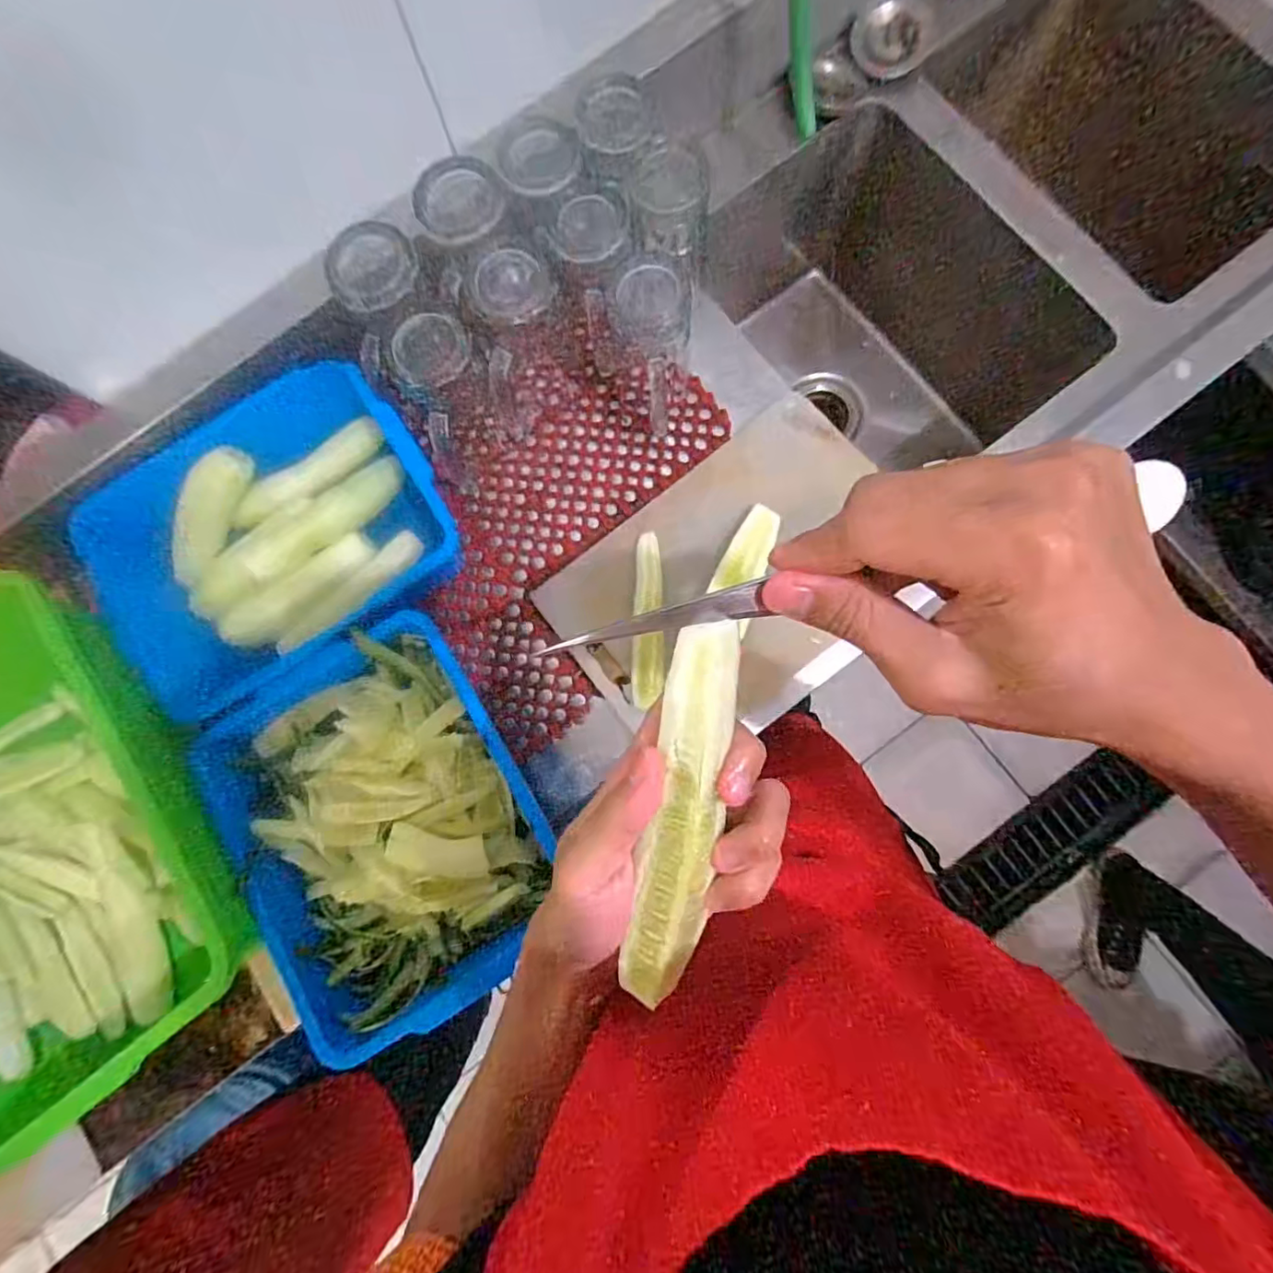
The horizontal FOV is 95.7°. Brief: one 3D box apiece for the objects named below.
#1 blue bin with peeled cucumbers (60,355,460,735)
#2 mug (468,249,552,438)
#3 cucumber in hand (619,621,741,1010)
[{"bbox_3d":[-0.337,-0.097,0.553,0.301,0.085,0.268,-32,82,-2],"label":"blue bin with peeled cucumbers"},{"bbox_3d":[-0.111,-0.271,0.561,0.064,0.149,0.105,7,82,4],"label":"mug"},{"bbox_3d":[0.019,0.073,0.232,0.028,0.014,0.161,8,103,4],"label":"cucumber in hand"}]

